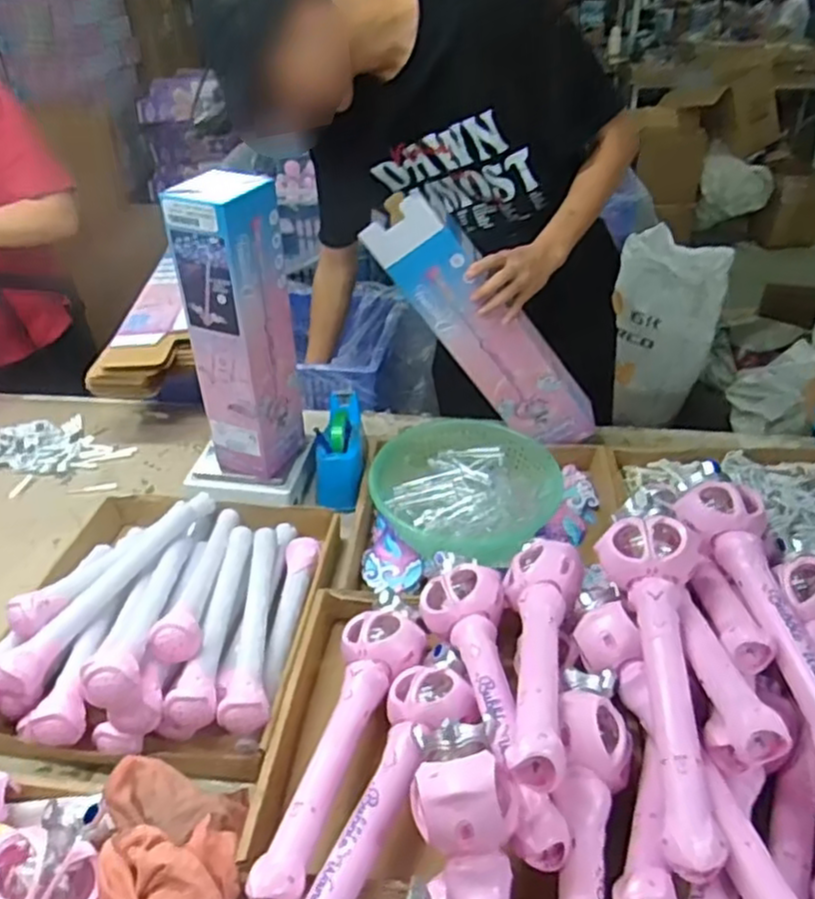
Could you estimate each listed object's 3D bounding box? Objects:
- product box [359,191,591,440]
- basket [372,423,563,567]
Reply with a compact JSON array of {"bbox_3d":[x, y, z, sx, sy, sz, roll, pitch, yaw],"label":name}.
[{"bbox_3d":[0.126,-0.183,1.093,0.120,0.465,0.077,-33,24,29],"label":"product box"},{"bbox_3d":[0.066,0.053,1.039,0.255,0.084,0.243,-2,35,1],"label":"basket"}]

